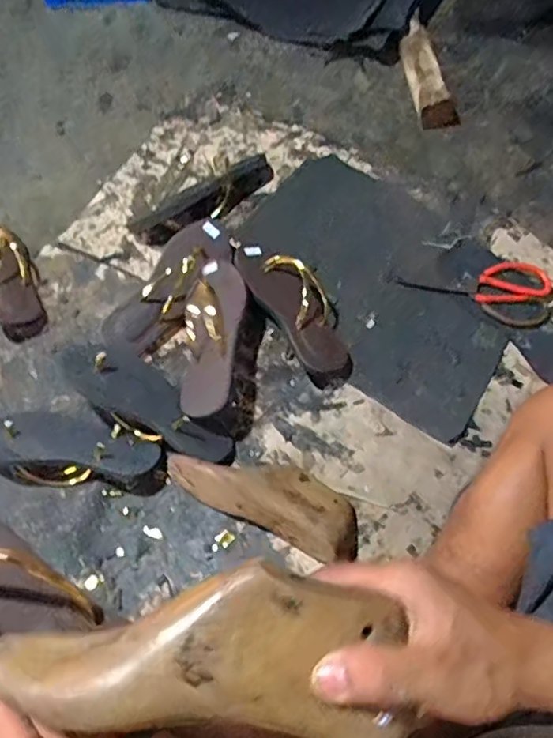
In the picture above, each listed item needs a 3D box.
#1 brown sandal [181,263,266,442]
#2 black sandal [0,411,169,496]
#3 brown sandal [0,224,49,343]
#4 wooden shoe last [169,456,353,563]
[{"bbox_3d":[-0.071,-0.038,0.782,0.098,0.087,0.245,1,77,3],"label":"brown sandal"},{"bbox_3d":[-0.265,0.107,0.746,0.244,0.060,0.104,19,67,12],"label":"black sandal"},{"bbox_3d":[-0.413,-0.149,0.894,0.081,0.069,0.233,-30,66,-11],"label":"brown sandal"},{"bbox_3d":[-0.010,0.145,0.701,0.231,0.071,0.083,23,68,14],"label":"wooden shoe last"}]

